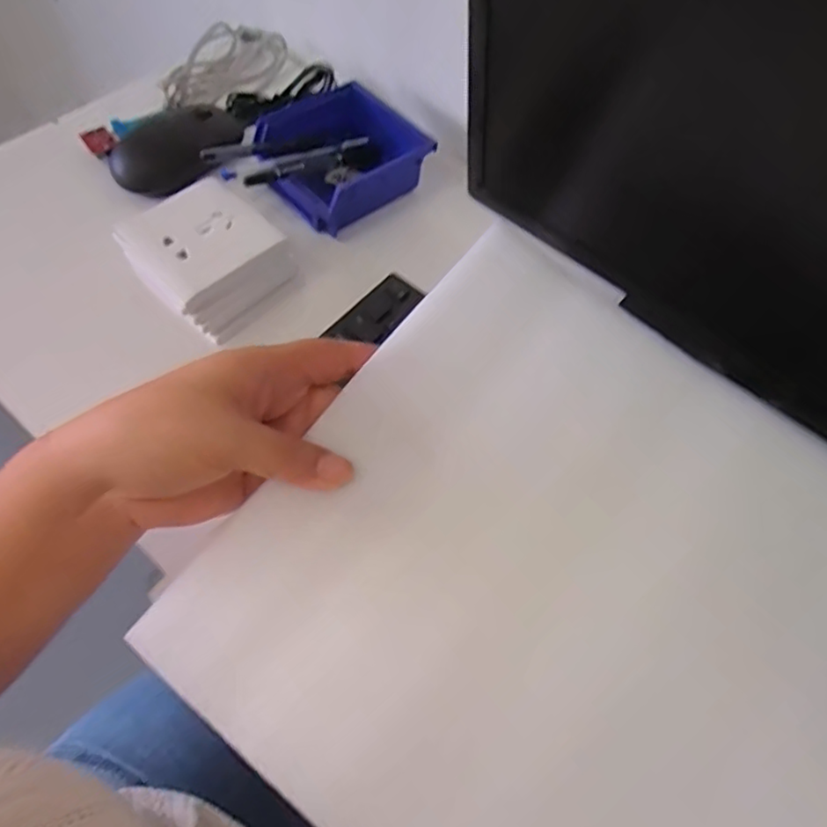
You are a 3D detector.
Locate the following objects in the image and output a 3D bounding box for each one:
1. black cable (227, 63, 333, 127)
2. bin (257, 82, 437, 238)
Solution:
[{"bbox_3d":[-0.120,-0.291,0.571,0.099,0.024,0.019,-18,61,4],"label":"black cable"},{"bbox_3d":[-0.060,-0.212,0.521,0.124,0.045,0.112,-32,66,-19],"label":"bin"}]

